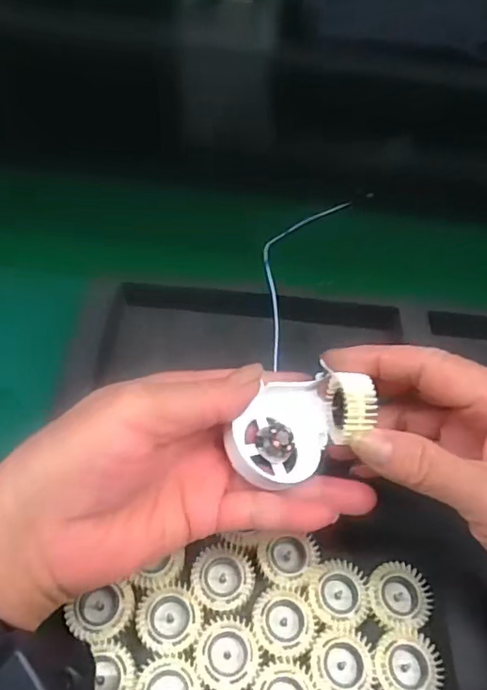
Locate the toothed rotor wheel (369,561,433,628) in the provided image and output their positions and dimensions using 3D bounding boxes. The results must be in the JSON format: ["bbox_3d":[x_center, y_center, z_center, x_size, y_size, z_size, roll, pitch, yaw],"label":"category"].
[{"bbox_3d":[0.080,0.128,0.278,0.031,0.008,0.030,3,52,-3],"label":"toothed rotor wheel"}]

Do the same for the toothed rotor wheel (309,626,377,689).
[{"bbox_3d":[0.047,0.150,0.254,0.031,0.004,0.031,3,52,-3],"label":"toothed rotor wheel"}]

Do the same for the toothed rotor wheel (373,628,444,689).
[{"bbox_3d":[0.078,0.154,0.259,0.031,0.008,0.032,3,52,-3],"label":"toothed rotor wheel"}]

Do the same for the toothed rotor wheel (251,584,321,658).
[{"bbox_3d":[0.020,0.134,0.265,0.031,0.004,0.032,3,52,-3],"label":"toothed rotor wheel"}]

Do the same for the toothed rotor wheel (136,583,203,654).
[{"bbox_3d":[-0.035,0.130,0.259,0.030,0.004,0.030,3,52,-3],"label":"toothed rotor wheel"}]

